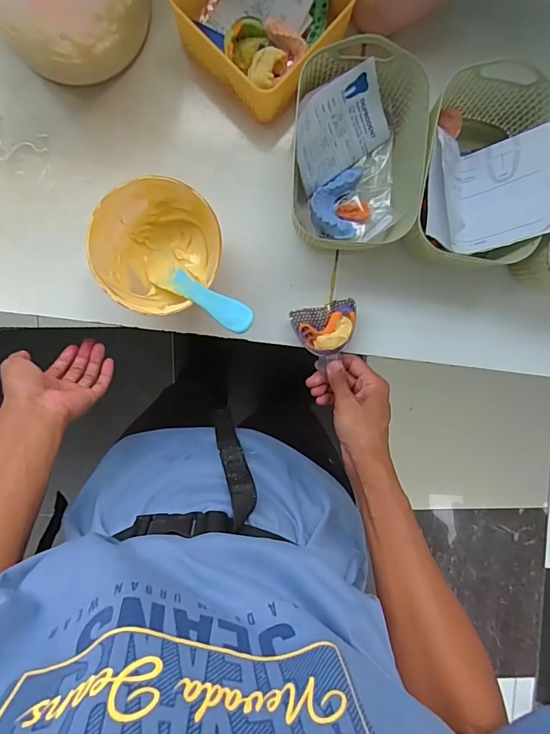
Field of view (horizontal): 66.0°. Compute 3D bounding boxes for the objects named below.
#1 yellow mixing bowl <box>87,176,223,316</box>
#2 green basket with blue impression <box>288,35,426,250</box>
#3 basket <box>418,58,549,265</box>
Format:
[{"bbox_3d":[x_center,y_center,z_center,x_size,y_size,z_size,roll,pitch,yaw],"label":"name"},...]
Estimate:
[{"bbox_3d":[-0.112,-0.114,0.424,0.108,0.088,0.118,-1,97,-2],"label":"yellow mixing bowl"},{"bbox_3d":[0.078,-0.206,0.415,0.122,0.076,0.170,-1,97,-2],"label":"green basket with blue impression"},{"bbox_3d":[0.197,-0.188,0.414,0.116,0.077,0.158,6,96,-2],"label":"basket"}]

